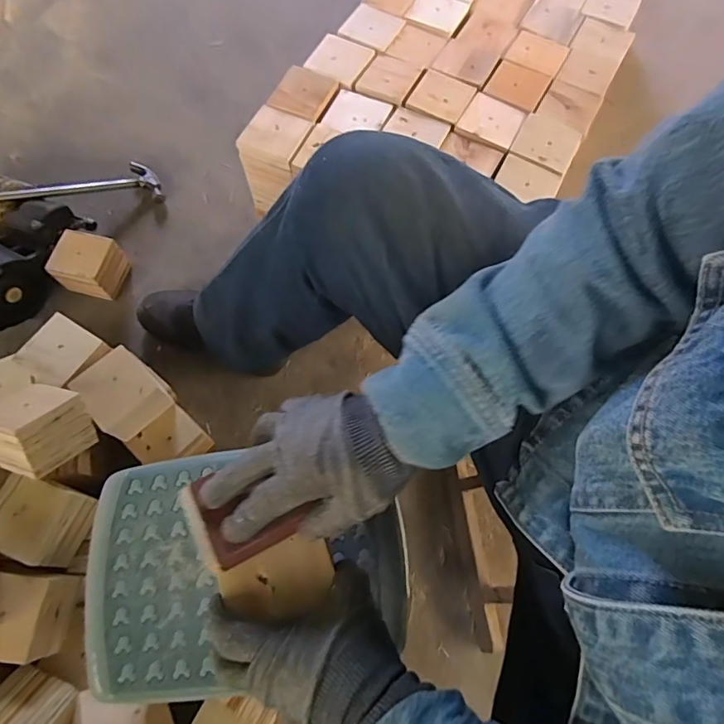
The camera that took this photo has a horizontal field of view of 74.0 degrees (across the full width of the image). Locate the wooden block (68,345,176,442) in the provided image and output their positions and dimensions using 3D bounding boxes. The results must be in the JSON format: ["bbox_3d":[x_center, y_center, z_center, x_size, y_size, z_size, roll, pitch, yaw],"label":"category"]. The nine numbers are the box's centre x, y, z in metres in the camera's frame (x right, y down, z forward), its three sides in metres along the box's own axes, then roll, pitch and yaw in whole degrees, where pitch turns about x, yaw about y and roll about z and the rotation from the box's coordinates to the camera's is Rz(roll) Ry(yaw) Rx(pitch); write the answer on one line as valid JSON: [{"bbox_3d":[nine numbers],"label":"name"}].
[{"bbox_3d":[-0.356,0.050,0.726,0.098,0.090,0.112,-40,76,-15],"label":"wooden block"}]

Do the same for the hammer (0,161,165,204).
[{"bbox_3d":[-0.587,-0.328,0.919,0.376,0.025,0.097,-18,71,-29],"label":"hammer"}]

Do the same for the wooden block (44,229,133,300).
[{"bbox_3d":[-0.500,-0.179,0.885,0.099,0.094,0.093,16,70,4],"label":"wooden block"}]

